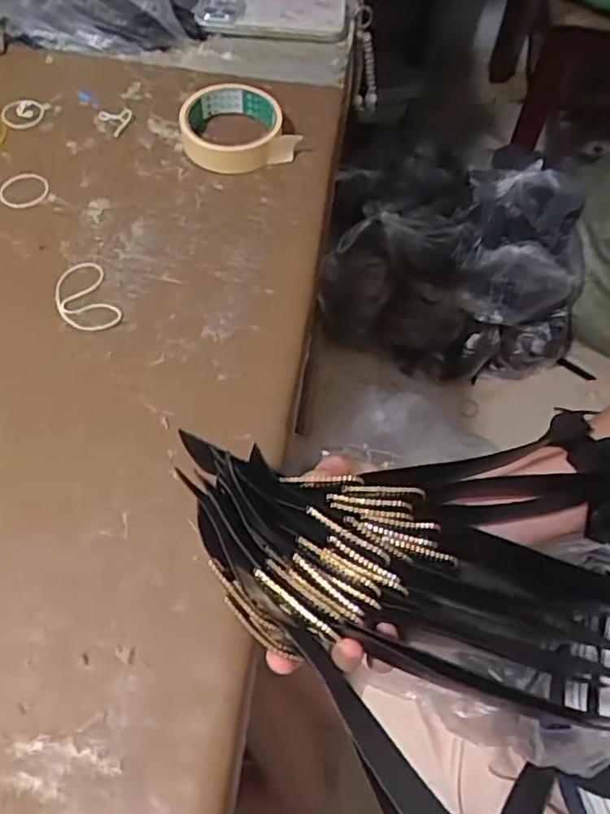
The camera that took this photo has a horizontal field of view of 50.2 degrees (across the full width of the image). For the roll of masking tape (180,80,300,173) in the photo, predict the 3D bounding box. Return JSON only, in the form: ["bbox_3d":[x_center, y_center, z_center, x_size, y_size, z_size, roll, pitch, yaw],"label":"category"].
[{"bbox_3d":[-0.066,-0.258,0.595,0.093,0.032,0.092,-16,62,-11],"label":"roll of masking tape"}]

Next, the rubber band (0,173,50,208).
[{"bbox_3d":[-0.246,-0.188,0.567,0.045,0.008,0.040,13,64,4],"label":"rubber band"}]

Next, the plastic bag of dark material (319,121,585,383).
[{"bbox_3d":[0.302,-0.337,1.308,0.488,0.289,0.464,13,61,5],"label":"plastic bag of dark material"}]

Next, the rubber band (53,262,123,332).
[{"bbox_3d":[-0.173,-0.086,0.510,0.043,0.004,0.072,-22,63,-14],"label":"rubber band"}]

